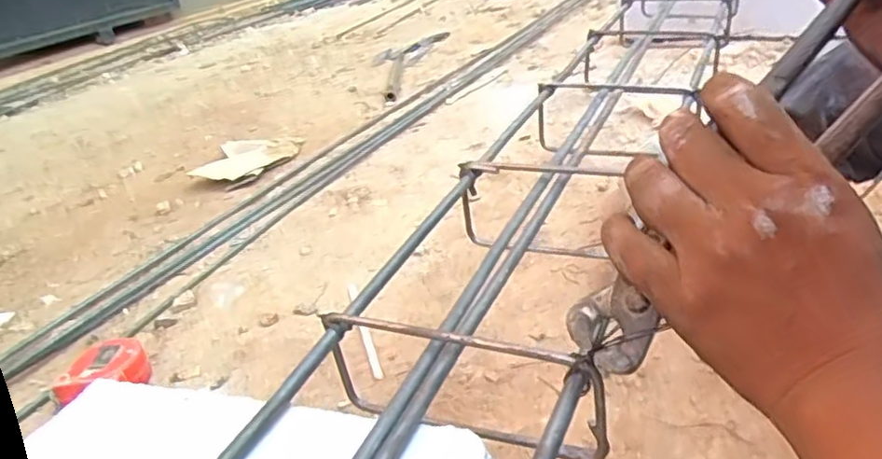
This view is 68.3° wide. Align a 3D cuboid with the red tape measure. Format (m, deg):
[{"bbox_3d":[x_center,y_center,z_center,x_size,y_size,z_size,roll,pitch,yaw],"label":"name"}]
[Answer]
[{"bbox_3d":[-0.345,0.150,0.666,0.088,0.046,0.065,-21,29,-20],"label":"red tape measure"}]

